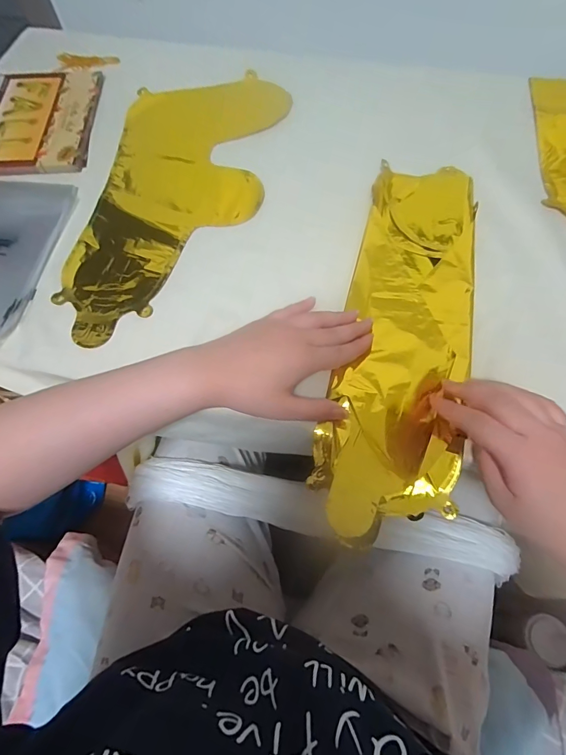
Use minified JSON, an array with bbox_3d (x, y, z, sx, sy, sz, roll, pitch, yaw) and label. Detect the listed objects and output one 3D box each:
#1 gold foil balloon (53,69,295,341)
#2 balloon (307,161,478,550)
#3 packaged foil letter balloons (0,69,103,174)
[{"bbox_3d":[-0.127,-0.231,0.481,0.191,0.013,0.435,10,65,6],"label":"gold foil balloon"},{"bbox_3d":[0.121,-0.050,0.393,0.124,0.027,0.419,14,69,8],"label":"balloon"},{"bbox_3d":[-0.337,-0.343,0.527,0.169,0.007,0.204,-3,65,0],"label":"packaged foil letter balloons"}]

